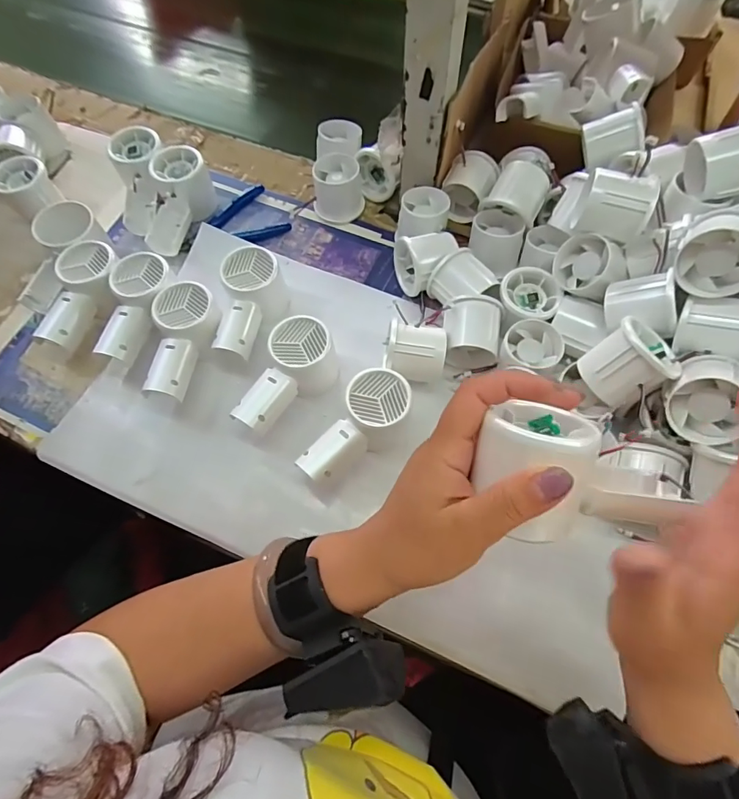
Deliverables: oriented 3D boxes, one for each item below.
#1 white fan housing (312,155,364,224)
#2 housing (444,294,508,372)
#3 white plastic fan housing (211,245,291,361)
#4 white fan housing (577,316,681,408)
[{"bbox_3d":[-0.036,-0.238,0.517,0.057,0.048,0.060,-4,66,-1],"label":"white fan housing"},{"bbox_3d":[0.095,-0.062,0.431,0.055,0.048,0.054,11,66,5],"label":"housing"},{"bbox_3d":[-0.113,-0.091,0.447,0.056,0.049,0.111,1,66,1],"label":"white plastic fan housing"},{"bbox_3d":[0.204,-0.028,0.363,0.055,0.055,0.052,26,42,-17],"label":"white fan housing"}]

